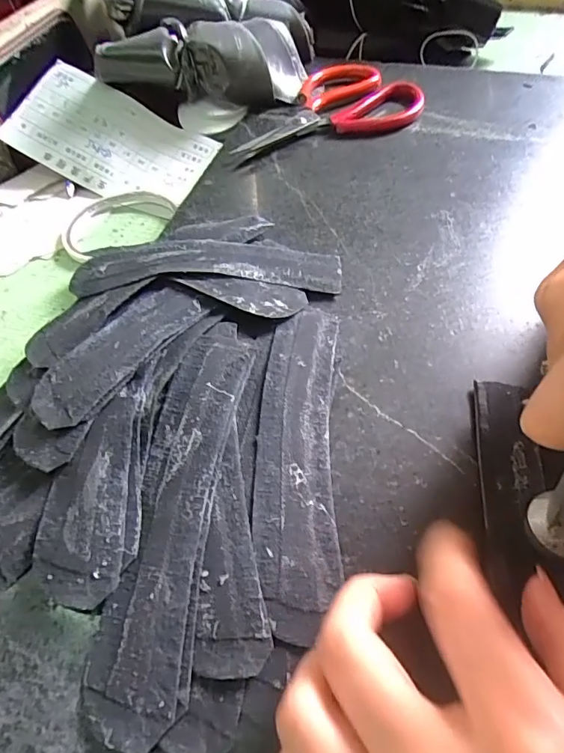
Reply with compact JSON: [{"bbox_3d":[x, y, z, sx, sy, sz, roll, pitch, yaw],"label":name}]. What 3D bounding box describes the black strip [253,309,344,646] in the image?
[{"bbox_3d":[0.008,0.029,0.217,0.036,0.005,0.161,0,54,6],"label":"black strip"}]

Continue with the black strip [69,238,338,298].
[{"bbox_3d":[-0.045,-0.067,0.289,0.161,0.023,0.041,-4,53,2],"label":"black strip"}]

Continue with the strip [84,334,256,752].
[{"bbox_3d":[-0.043,0.051,0.201,0.037,0.005,0.169,5,54,9],"label":"strip"}]

